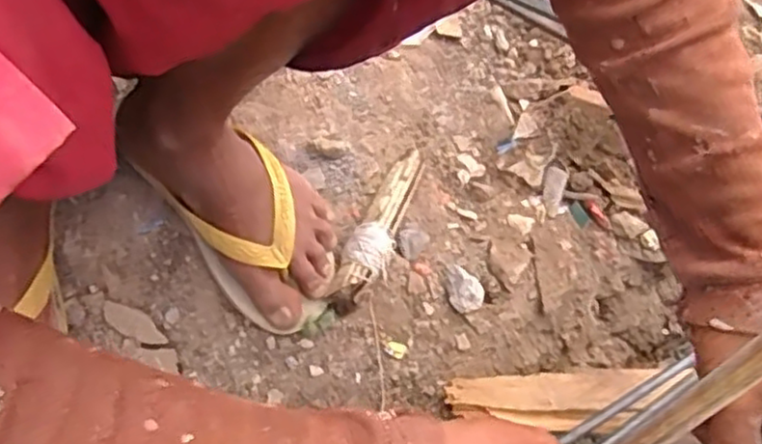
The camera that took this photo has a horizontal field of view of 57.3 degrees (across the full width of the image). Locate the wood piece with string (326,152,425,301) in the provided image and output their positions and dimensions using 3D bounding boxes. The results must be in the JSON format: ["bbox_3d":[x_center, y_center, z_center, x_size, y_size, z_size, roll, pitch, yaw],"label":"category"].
[{"bbox_3d":[0.003,-0.002,0.588,0.035,0.020,0.155,22,60,10],"label":"wood piece with string"}]

